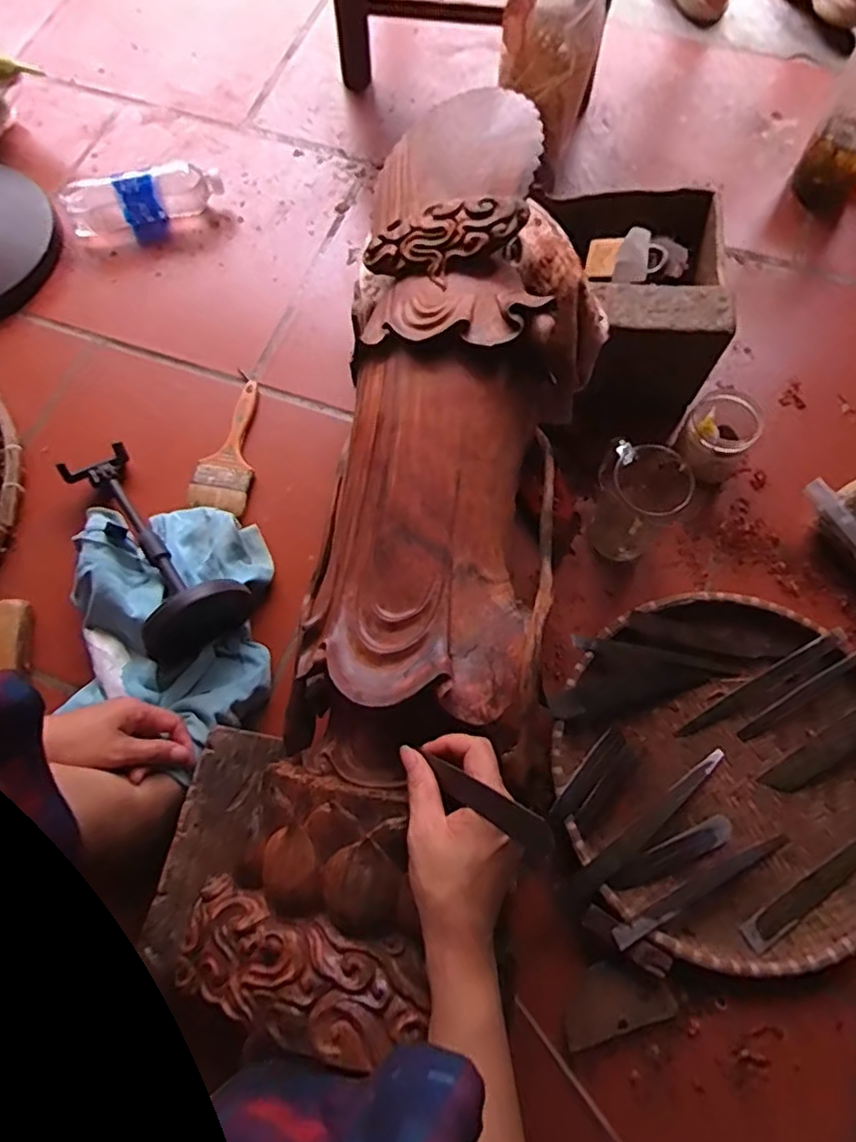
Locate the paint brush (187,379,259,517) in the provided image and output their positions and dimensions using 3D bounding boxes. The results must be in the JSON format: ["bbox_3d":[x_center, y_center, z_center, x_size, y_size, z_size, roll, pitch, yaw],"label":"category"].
[{"bbox_3d":[-0.228,-0.147,0.743,0.065,0.016,0.169,11,70,5],"label":"paint brush"}]

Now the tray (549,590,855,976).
[{"bbox_3d":[0.288,0.188,0.600,0.327,0.025,0.326,0,70,1],"label":"tray"}]

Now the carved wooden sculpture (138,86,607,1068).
[{"bbox_3d":[-0.006,-0.056,0.525,0.217,0.139,0.737,11,75,5],"label":"carved wooden sculpture"}]

